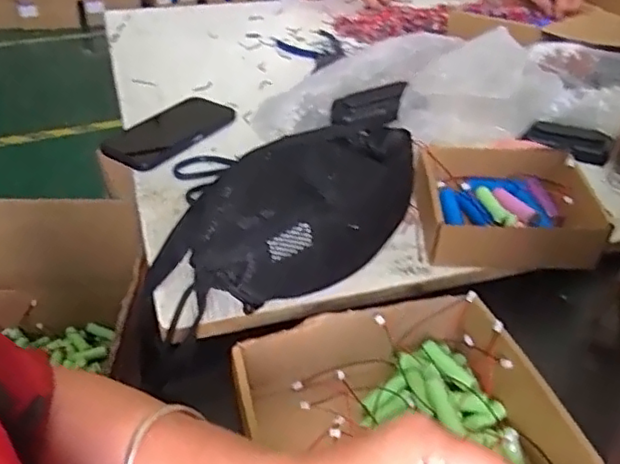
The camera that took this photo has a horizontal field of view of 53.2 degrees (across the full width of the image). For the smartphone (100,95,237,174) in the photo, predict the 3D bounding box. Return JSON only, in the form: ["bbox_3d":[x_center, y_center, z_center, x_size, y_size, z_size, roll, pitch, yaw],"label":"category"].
[{"bbox_3d":[-0.166,-0.123,0.748,0.084,0.015,0.168,27,43,19],"label":"smartphone"}]

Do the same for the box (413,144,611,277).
[{"bbox_3d":[0.189,-0.025,0.612,0.169,0.054,0.143,4,38,4],"label":"box"}]

